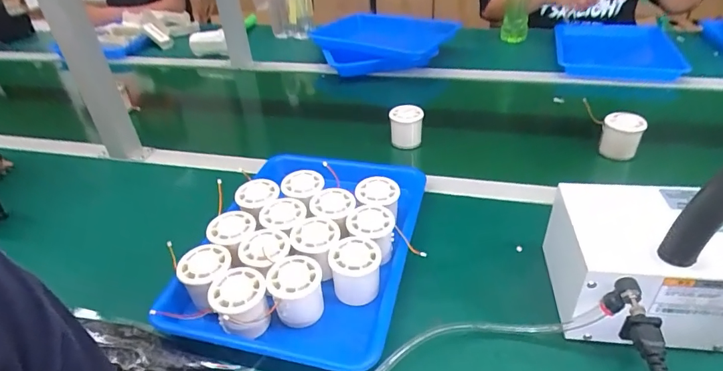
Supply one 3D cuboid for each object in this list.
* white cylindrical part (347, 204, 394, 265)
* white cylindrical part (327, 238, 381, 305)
[{"bbox_3d":[0.013,0.064,0.545,0.056,0.061,0.058,-4,36,3],"label":"white cylindrical part"},{"bbox_3d":[-0.005,0.100,0.501,0.055,0.063,0.055,-4,36,3],"label":"white cylindrical part"}]

